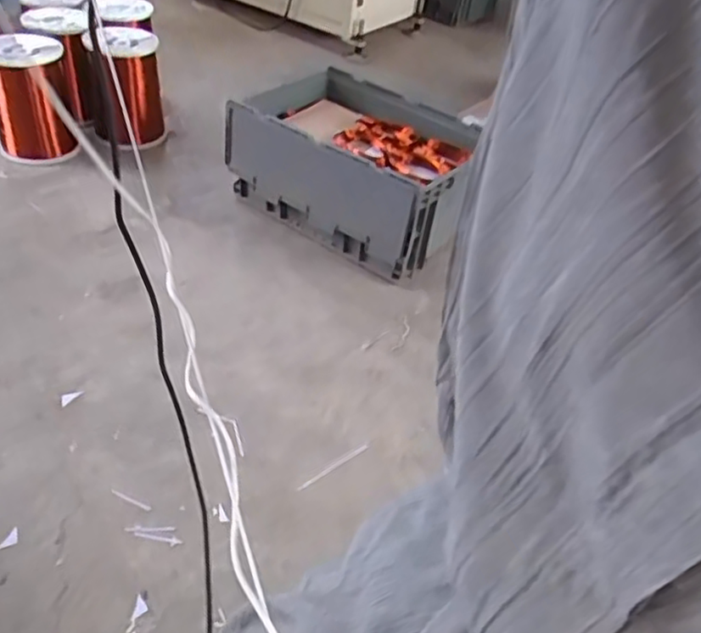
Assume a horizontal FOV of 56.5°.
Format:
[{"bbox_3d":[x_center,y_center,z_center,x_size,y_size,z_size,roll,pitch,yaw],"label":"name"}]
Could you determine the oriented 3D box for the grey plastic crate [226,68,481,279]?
[{"bbox_3d":[0.024,-0.417,1.841,0.664,0.285,0.506,32,46,24],"label":"grey plastic crate"}]

